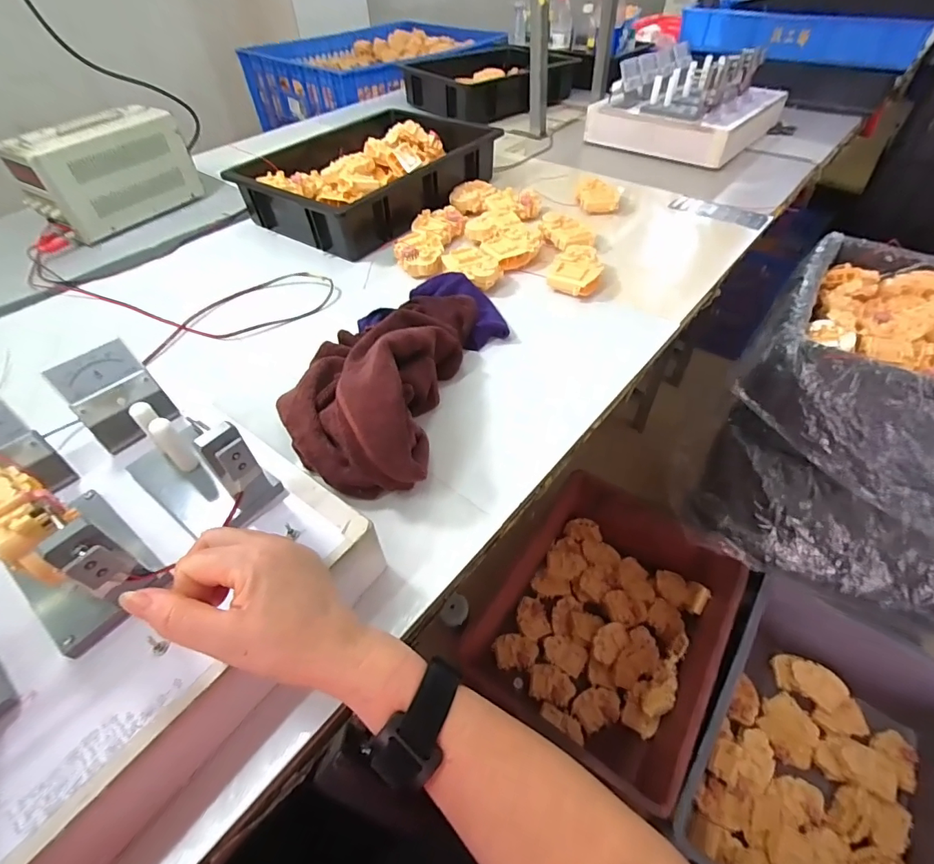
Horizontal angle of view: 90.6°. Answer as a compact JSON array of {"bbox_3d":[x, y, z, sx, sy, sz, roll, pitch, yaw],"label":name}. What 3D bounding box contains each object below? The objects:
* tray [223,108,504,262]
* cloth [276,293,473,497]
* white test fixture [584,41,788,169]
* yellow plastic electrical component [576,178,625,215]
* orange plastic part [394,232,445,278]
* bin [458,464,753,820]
[{"bbox_3d":[-0.142,-0.501,0.877,0.308,0.091,0.514,24,53,21],"label":"tray"},{"bbox_3d":[-0.101,-0.082,0.500,0.172,0.094,0.292,7,49,8],"label":"cloth"},{"bbox_3d":[0.497,-0.740,1.030,0.303,0.131,0.382,32,56,26],"label":"white test fixture"},{"bbox_3d":[0.236,-0.424,0.832,0.075,0.032,0.075,3,48,4],"label":"yellow plastic electrical component"},{"bbox_3d":[-0.073,-0.275,0.712,0.072,0.029,0.083,-5,48,-3],"label":"orange plastic part"},{"bbox_3d":[0.288,0.388,0.966,0.395,0.206,0.529,26,54,23],"label":"bin"}]

